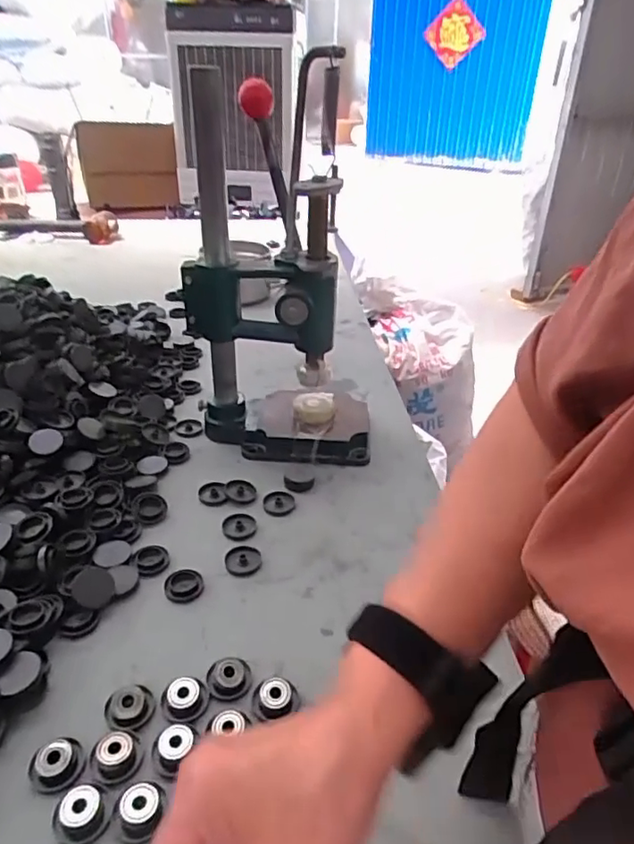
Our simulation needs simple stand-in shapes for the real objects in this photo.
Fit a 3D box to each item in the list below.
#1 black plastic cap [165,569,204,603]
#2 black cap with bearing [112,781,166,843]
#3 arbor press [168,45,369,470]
[{"bbox_3d":[-0.113,0.139,0.496,0.031,0.005,0.032,2,31,-1],"label":"black plastic cap"},{"bbox_3d":[-0.106,0.228,0.345,0.026,0.009,0.031,2,31,-1],"label":"black cap with bearing"},{"bbox_3d":[-0.033,-0.150,0.637,0.202,0.364,0.154,4,31,3],"label":"arbor press"}]

